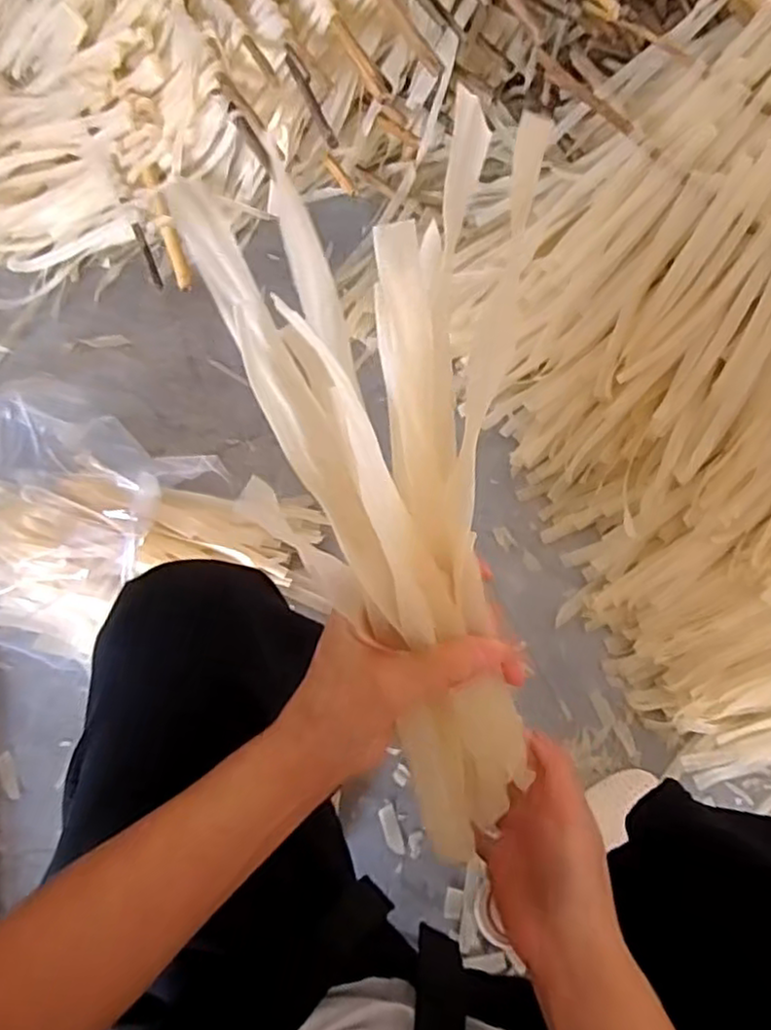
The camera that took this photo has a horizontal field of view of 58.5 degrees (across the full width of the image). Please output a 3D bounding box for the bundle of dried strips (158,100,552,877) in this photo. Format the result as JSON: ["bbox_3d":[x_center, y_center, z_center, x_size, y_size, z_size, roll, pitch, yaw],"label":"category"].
[{"bbox_3d":[0.013,0.022,0.320,0.118,0.339,0.068,-12,21,-6],"label":"bundle of dried strips"}]

